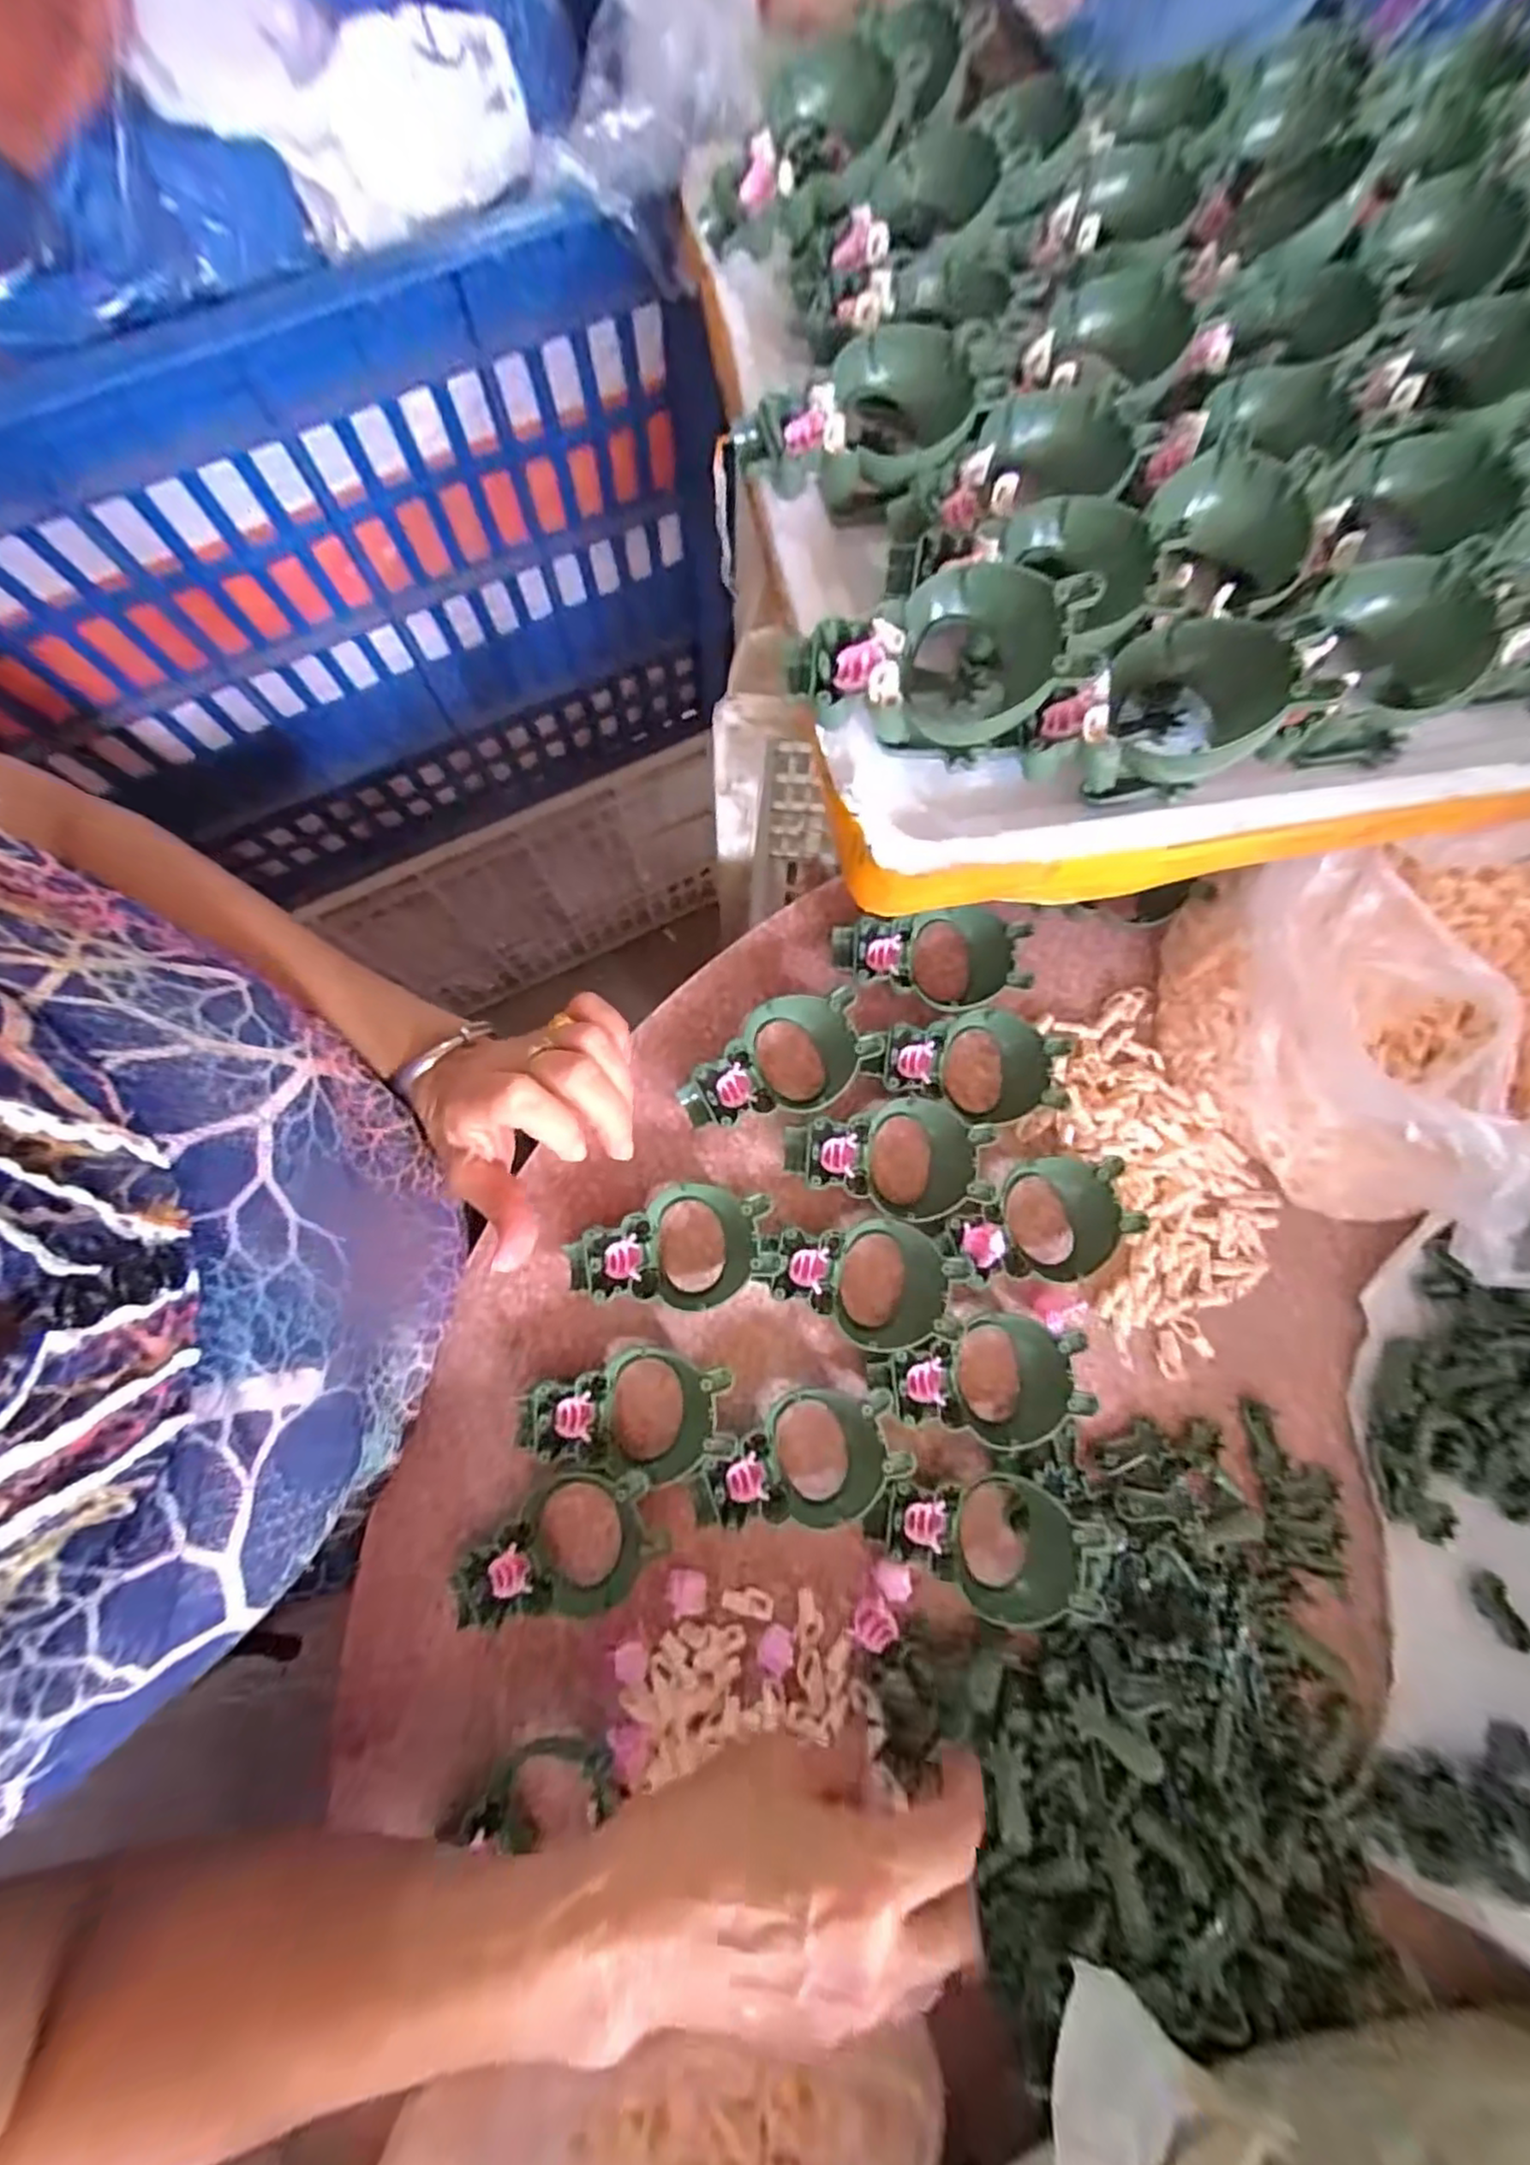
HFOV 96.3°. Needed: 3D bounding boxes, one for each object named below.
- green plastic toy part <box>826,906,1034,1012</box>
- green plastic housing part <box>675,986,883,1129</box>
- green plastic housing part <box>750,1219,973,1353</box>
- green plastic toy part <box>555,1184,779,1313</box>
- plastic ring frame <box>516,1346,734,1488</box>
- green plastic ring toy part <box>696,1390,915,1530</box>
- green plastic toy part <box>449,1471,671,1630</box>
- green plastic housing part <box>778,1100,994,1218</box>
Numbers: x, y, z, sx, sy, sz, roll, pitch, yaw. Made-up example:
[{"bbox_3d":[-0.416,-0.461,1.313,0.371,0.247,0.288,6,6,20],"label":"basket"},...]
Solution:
[{"bbox_3d":[0.087,-0.066,0.372,0.101,0.029,0.056,5,78,0],"label":"green plastic toy part"},{"bbox_3d":[0.005,-0.008,0.359,0.101,0.030,0.059,-25,80,-6],"label":"green plastic housing part"},{"bbox_3d":[0.046,0.096,0.340,0.097,0.027,0.059,13,78,2],"label":"green plastic housing part"},{"bbox_3d":[-0.045,0.085,0.341,0.100,0.027,0.057,-16,79,-4],"label":"green plastic toy part"},{"bbox_3d":[-0.067,0.157,0.327,0.103,0.025,0.055,6,78,0],"label":"plastic ring frame"},{"bbox_3d":[0.016,0.181,0.323,0.098,0.024,0.055,-22,79,-6],"label":"green plastic ring toy part"},{"bbox_3d":[-0.094,0.215,0.315,0.095,0.028,0.056,-16,79,-4],"label":"green plastic toy part"},{"bbox_3d":[0.061,0.038,0.351,0.101,0.027,0.058,5,78,0],"label":"green plastic housing part"}]

